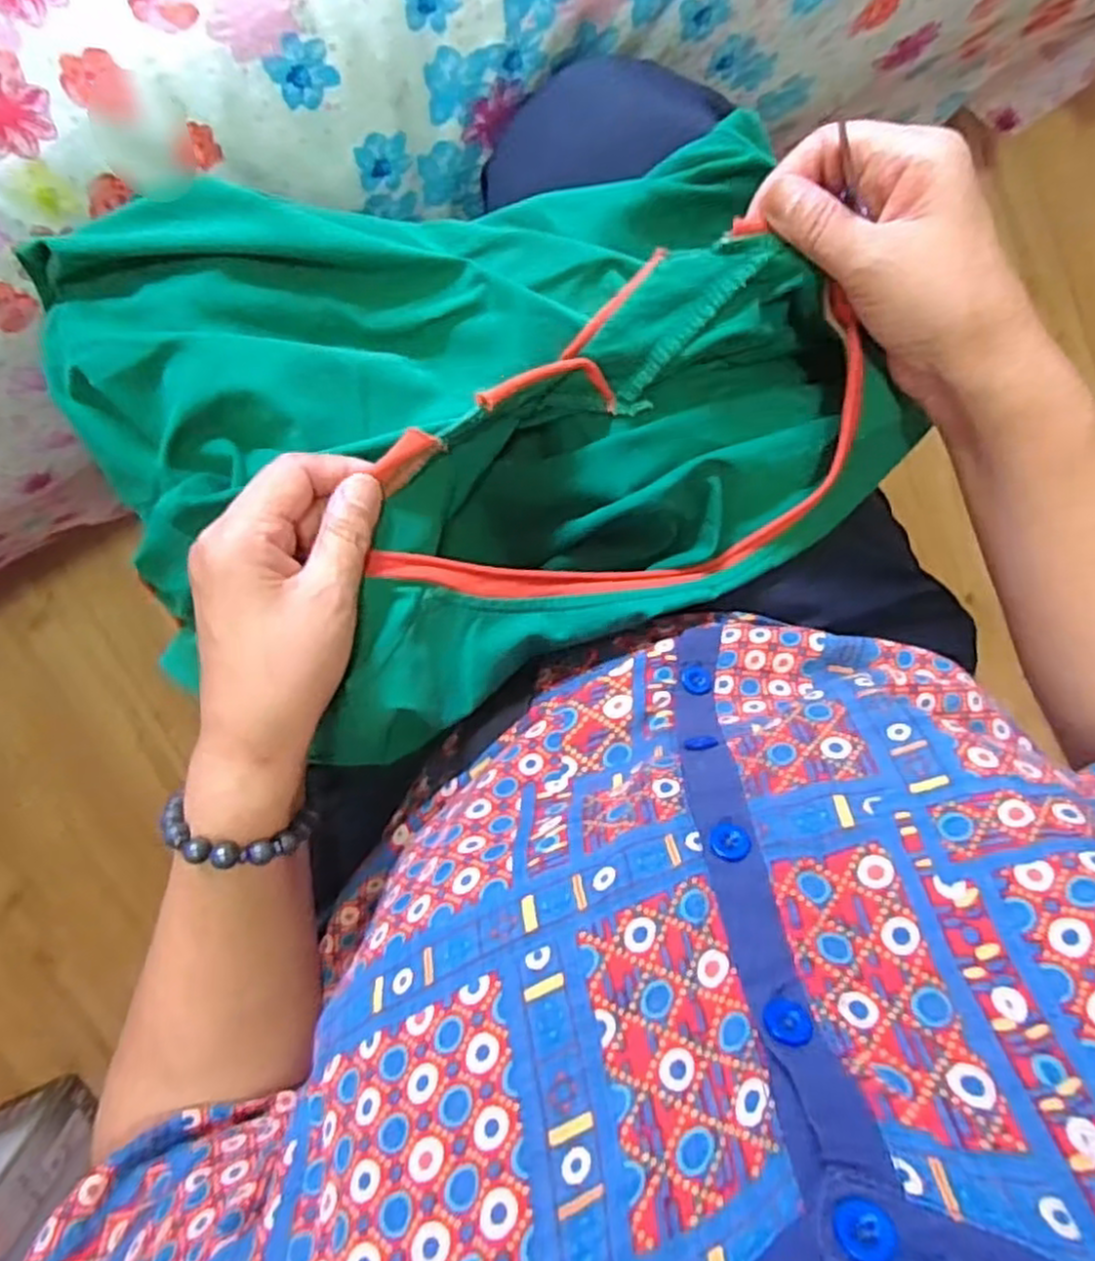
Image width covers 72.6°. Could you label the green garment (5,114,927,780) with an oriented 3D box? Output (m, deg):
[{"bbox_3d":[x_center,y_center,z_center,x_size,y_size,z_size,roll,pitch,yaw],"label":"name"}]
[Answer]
[{"bbox_3d":[-0.036,-0.105,0.340,0.344,0.075,0.266,-26,99,3],"label":"green garment"}]

